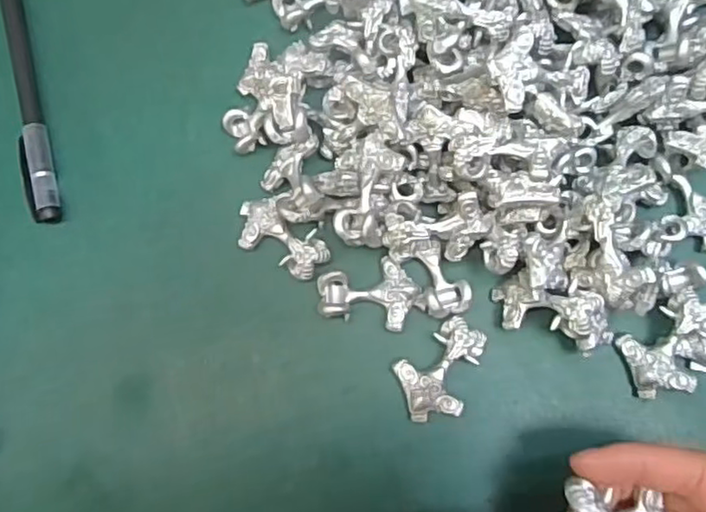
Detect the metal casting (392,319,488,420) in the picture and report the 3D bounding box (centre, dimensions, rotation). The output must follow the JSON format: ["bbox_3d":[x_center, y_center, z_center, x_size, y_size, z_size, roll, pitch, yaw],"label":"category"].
[{"bbox_3d":[0.033,0.045,0.256,0.029,0.010,0.042,21,84,7],"label":"metal casting"}]

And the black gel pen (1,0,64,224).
[{"bbox_3d":[-0.152,-0.086,0.294,0.012,0.009,0.148,-16,81,2],"label":"black gel pen"}]

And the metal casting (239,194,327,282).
[{"bbox_3d":[-0.031,-0.008,0.269,0.042,0.010,0.023,36,86,8],"label":"metal casting"}]

